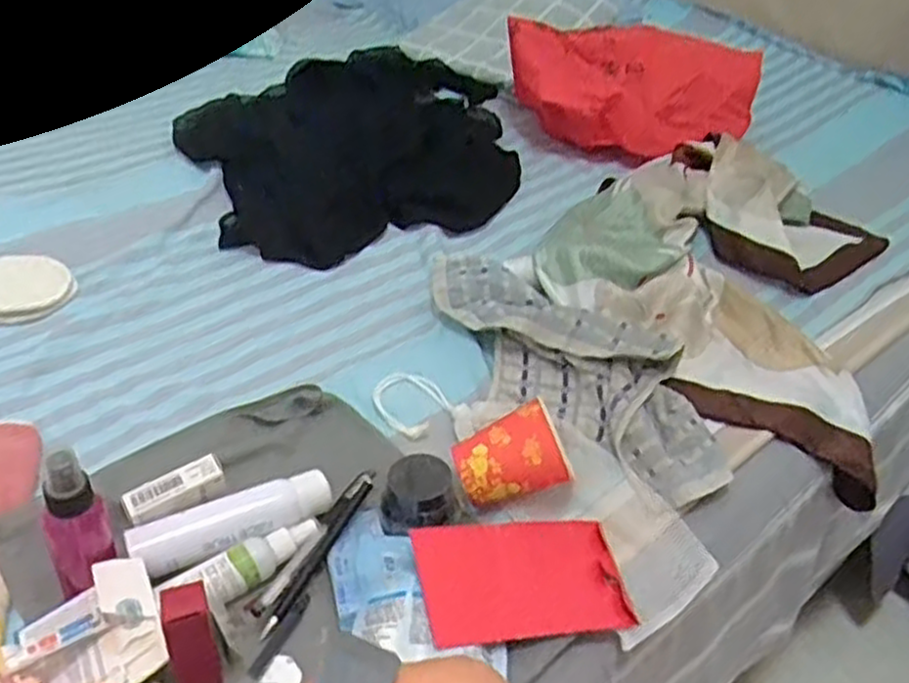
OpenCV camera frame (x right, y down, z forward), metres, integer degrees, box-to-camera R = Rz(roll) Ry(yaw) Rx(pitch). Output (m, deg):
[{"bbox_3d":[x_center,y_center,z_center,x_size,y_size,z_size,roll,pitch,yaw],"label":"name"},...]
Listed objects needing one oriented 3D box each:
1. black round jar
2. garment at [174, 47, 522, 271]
[{"bbox_3d":[-0.028,0.125,0.600,0.059,0.049,0.057,-26,48,-31],"label":"black round jar"},{"bbox_3d":[-0.131,-0.296,1.097,0.494,0.063,0.477,-20,45,-27],"label":"garment"}]

